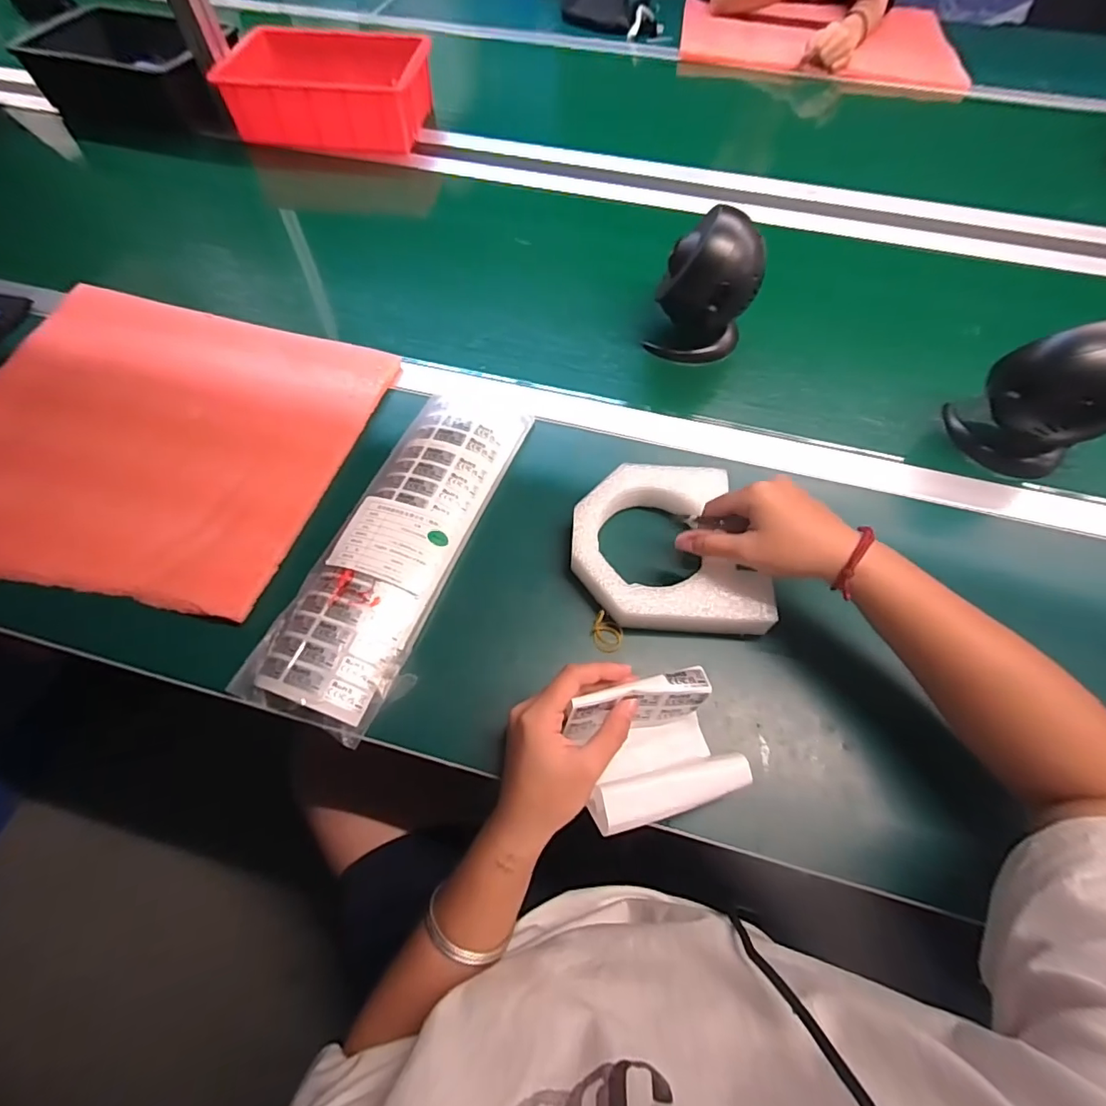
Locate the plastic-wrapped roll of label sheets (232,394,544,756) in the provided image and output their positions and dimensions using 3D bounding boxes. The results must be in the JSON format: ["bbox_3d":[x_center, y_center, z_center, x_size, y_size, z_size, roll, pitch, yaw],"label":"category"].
[{"bbox_3d":[-0.137,-0.014,0.472,0.115,0.038,0.340,19,63,9],"label":"plastic-wrapped roll of label sheets"}]

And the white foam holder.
[{"bbox_3d":[0.099,-0.007,0.448,0.160,0.027,0.149,3,62,1],"label":"white foam holder"}]

